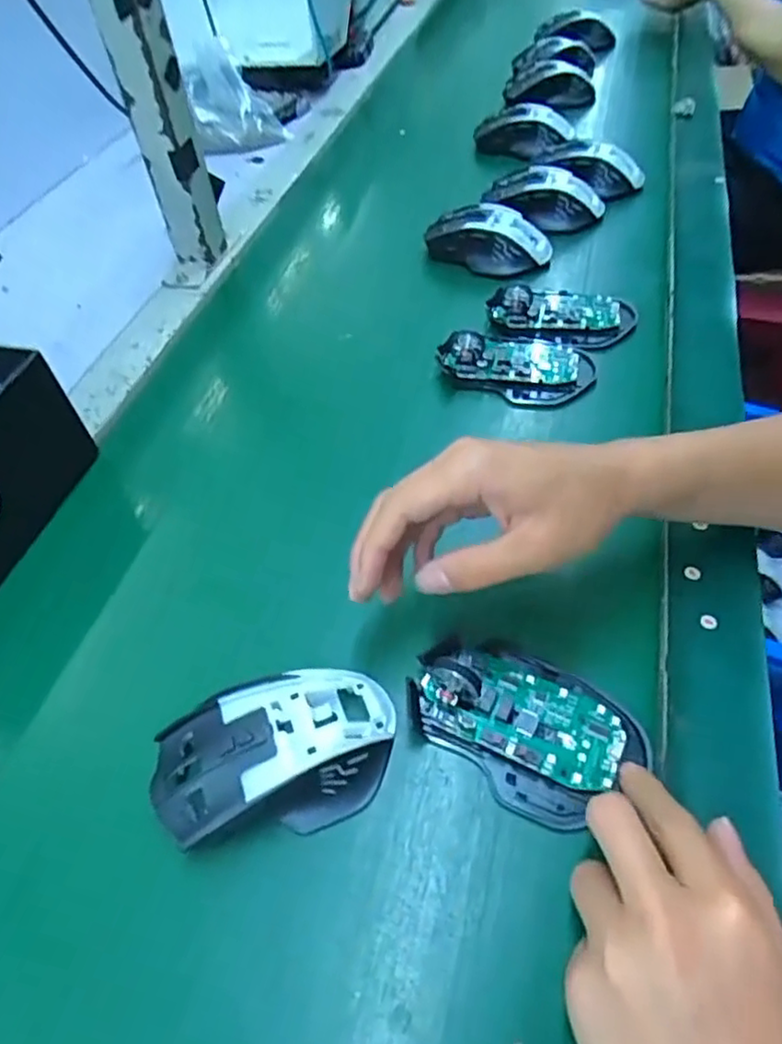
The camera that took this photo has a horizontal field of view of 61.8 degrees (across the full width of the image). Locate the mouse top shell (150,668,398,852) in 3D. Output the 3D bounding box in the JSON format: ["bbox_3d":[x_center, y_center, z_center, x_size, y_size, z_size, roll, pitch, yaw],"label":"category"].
[{"bbox_3d":[-0.053,0.108,0.310,0.112,0.036,0.067,-16,51,-7],"label":"mouse top shell"}]

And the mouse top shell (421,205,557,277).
[{"bbox_3d":[0.087,-0.258,0.593,0.112,0.035,0.061,6,52,10],"label":"mouse top shell"}]

